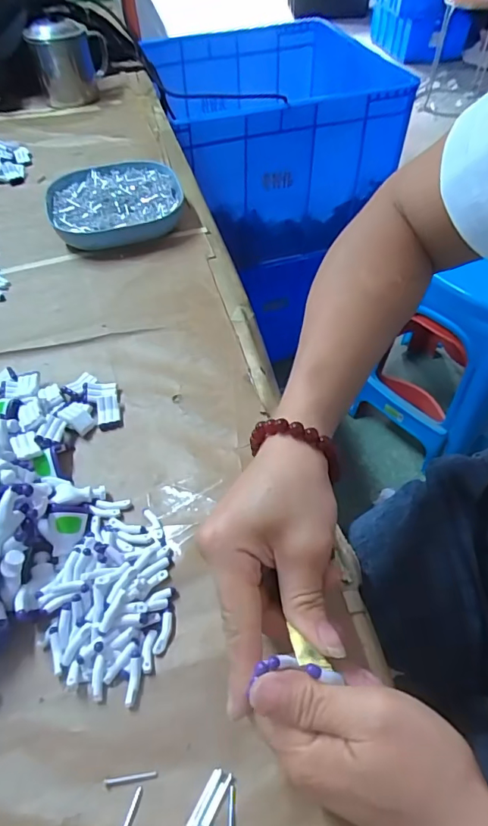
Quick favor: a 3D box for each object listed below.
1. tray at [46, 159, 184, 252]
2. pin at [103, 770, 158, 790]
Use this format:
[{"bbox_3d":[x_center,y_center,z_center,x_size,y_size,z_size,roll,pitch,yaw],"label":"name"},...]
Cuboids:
[{"bbox_3d":[-0.144,-0.235,0.545,0.143,0.028,0.157,-13,52,-7],"label":"tray"},{"bbox_3d":[-0.056,0.179,0.237,0.026,0.004,0.004,-8,51,-3],"label":"pin"}]

